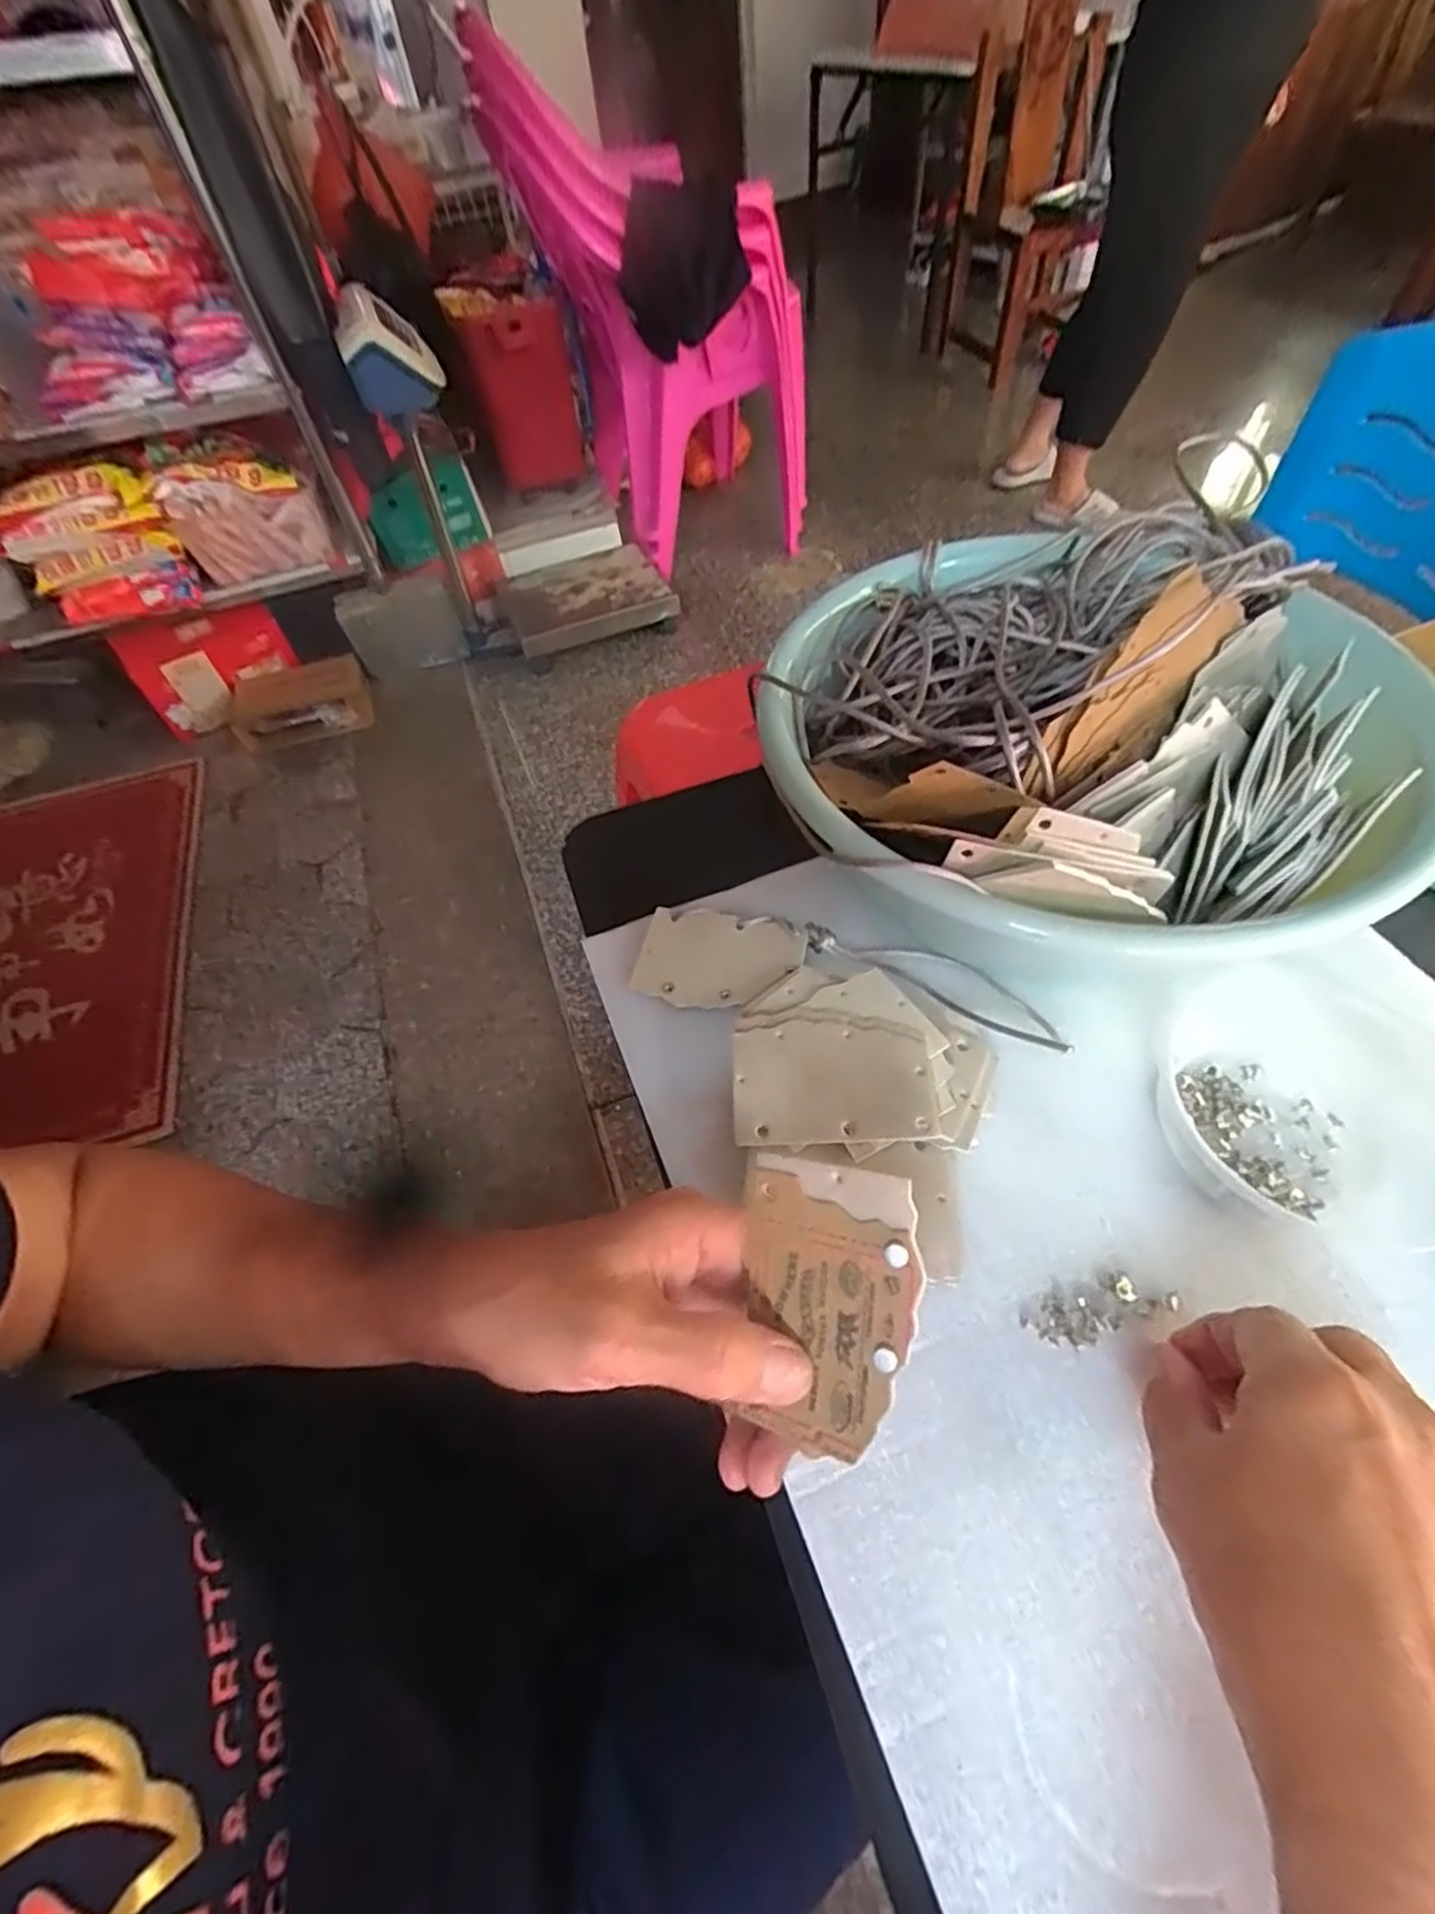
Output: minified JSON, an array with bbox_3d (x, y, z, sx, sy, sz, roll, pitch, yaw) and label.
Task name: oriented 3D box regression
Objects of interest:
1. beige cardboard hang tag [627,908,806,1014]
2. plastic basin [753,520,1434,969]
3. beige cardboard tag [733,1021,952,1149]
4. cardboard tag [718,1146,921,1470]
[{"bbox_3d":[0.000,0.001,0.376,0.084,0.004,0.055,7,60,15],"label":"beige cardboard hang tag"},{"bbox_3d":[0.160,-0.120,0.366,0.260,0.116,0.267,-2,56,4],"label":"plastic basin"},{"bbox_3d":[0.050,0.054,0.316,0.083,0.006,0.055,-5,60,9],"label":"beige cardboard tag"},{"bbox_3d":[0.033,0.109,0.228,0.057,0.004,0.083,3,84,29],"label":"cardboard tag"}]

